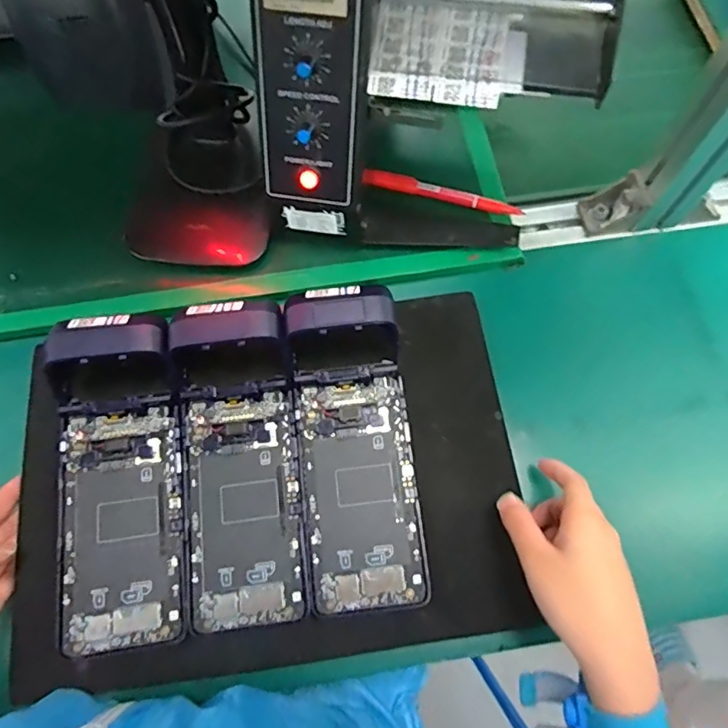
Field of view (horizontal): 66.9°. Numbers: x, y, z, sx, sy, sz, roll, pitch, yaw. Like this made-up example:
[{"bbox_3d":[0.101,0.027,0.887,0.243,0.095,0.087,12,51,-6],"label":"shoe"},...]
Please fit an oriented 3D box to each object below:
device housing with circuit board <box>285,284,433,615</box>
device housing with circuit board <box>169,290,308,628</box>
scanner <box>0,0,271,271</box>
[{"bbox_3d":[-0.005,0.052,0.377,0.079,0.043,0.214,-6,69,-2],"label":"device housing with circuit board"},{"bbox_3d":[-0.089,0.064,0.379,0.085,0.058,0.217,-5,68,-2],"label":"device housing with circuit board"},{"bbox_3d":[-0.136,-0.185,0.361,0.116,0.236,0.147,-6,69,-2],"label":"scanner"}]

